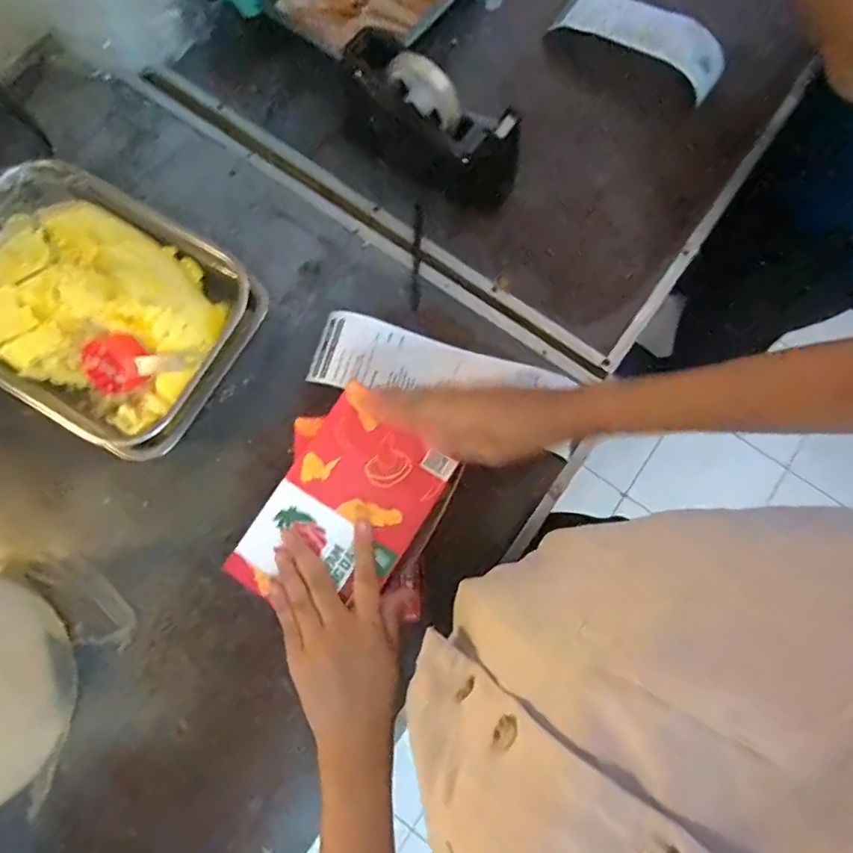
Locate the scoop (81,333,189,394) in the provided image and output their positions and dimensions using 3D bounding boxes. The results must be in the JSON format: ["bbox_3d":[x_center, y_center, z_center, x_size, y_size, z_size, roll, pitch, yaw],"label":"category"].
[{"bbox_3d":[-0.280,-0.061,0.511,0.109,0.034,0.054,0,77,17],"label":"scoop"}]

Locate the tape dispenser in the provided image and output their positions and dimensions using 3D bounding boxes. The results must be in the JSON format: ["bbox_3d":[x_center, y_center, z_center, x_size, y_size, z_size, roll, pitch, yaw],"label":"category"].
[{"bbox_3d":[0.000,-0.318,0.557,0.197,0.111,0.060,31,79,7],"label":"tape dispenser"}]

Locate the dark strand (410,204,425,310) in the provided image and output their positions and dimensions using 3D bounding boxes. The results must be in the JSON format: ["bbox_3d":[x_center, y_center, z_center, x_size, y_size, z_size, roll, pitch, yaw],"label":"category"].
[{"bbox_3d":[-0.010,-0.187,0.582,0.010,0.005,0.123,3,77,1],"label":"dark strand"}]

